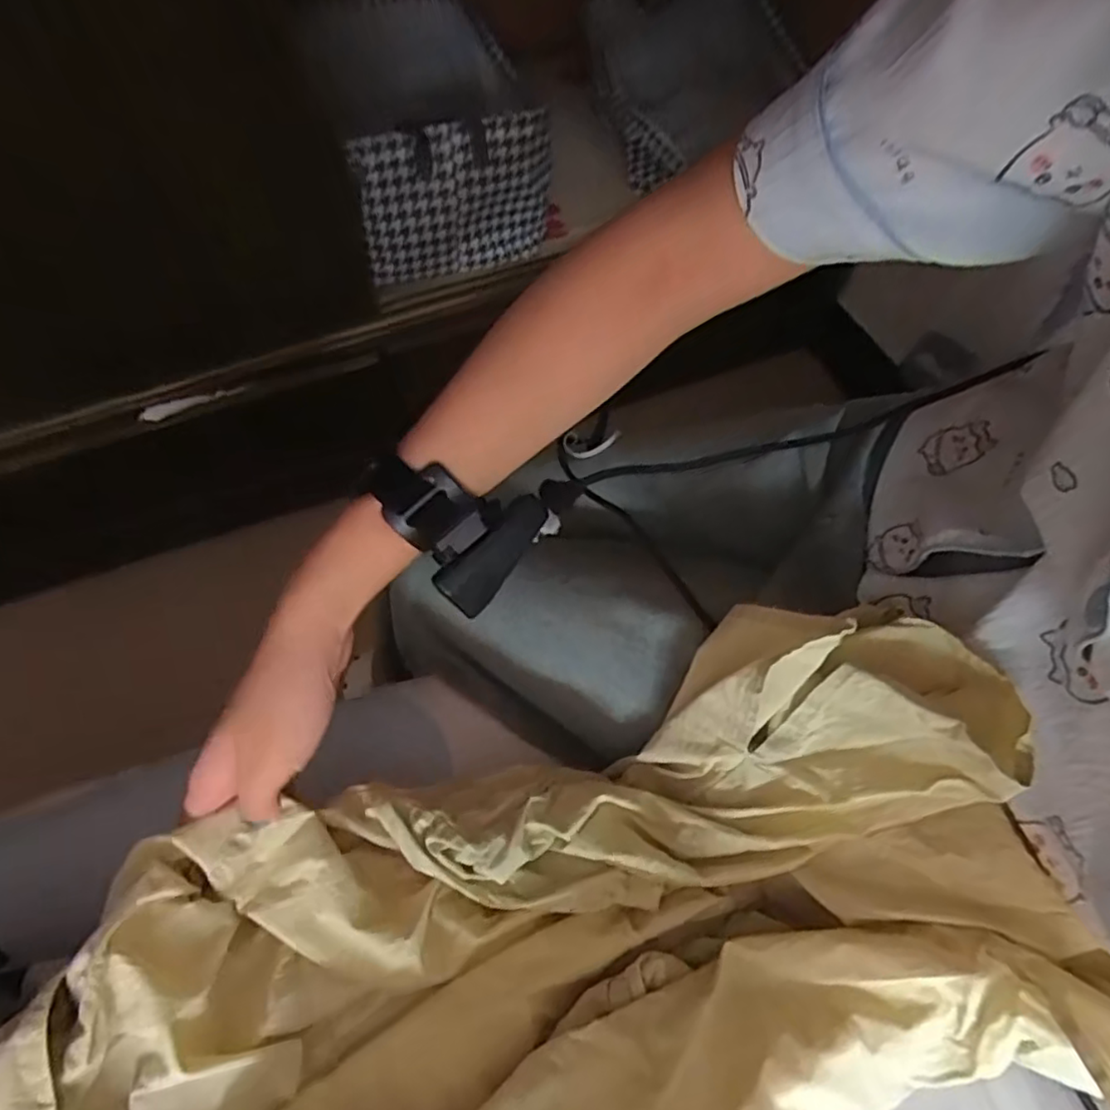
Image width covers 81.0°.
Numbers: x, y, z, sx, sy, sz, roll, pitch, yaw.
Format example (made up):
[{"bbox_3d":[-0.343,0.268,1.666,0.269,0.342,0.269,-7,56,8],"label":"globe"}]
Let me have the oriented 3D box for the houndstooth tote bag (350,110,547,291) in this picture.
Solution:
[{"bbox_3d":[-0.146,-0.540,0.991,0.304,0.203,0.067,-23,63,-11],"label":"houndstooth tote bag"}]

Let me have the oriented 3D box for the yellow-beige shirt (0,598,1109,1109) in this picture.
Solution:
[{"bbox_3d":[0.006,0.196,0.307,0.451,0.118,0.229,-18,63,-9],"label":"yellow-beige shirt"}]

